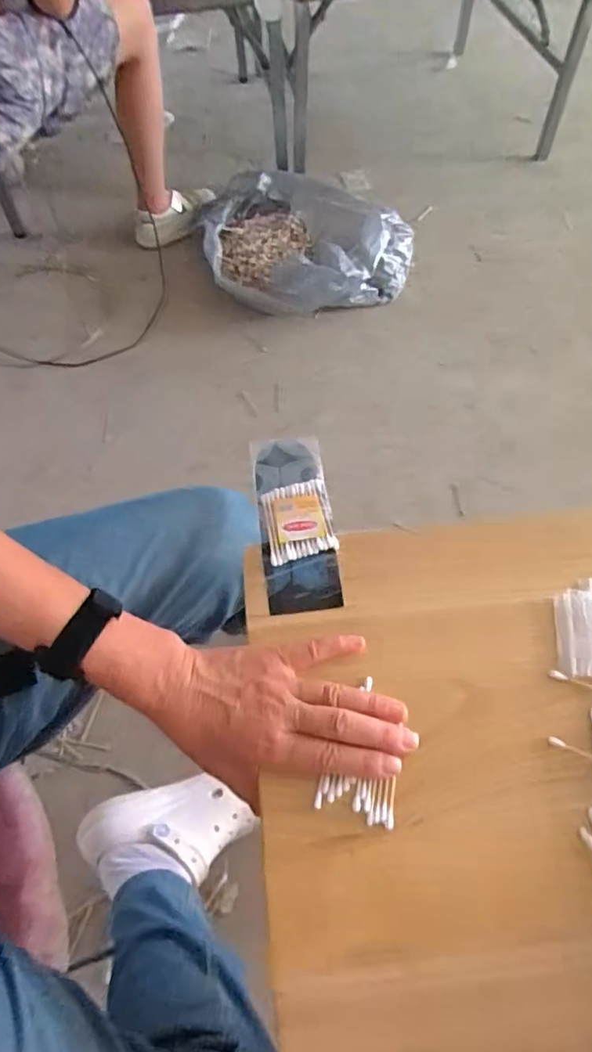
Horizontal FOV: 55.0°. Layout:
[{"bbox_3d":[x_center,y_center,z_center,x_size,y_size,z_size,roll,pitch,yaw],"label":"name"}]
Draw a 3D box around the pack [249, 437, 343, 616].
[{"bbox_3d":[-0.001,-0.009,0.499,0.062,0.008,0.174,-7,59,-2],"label":"pack"}]

